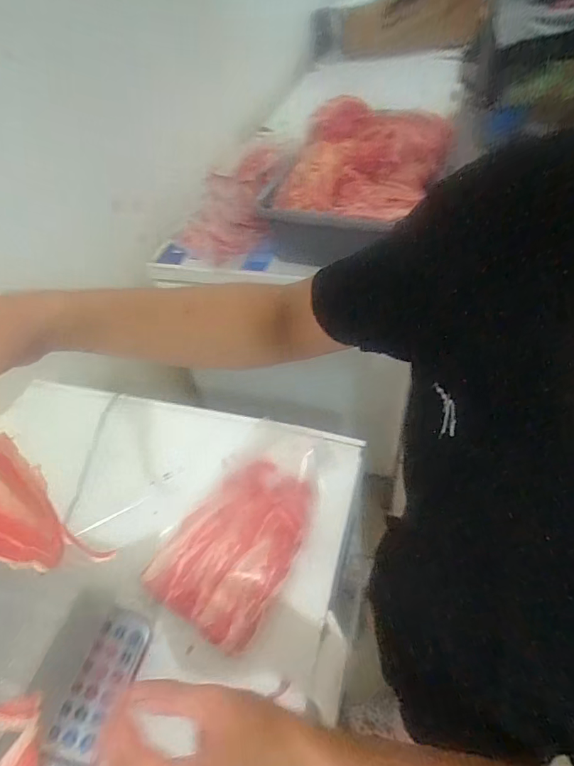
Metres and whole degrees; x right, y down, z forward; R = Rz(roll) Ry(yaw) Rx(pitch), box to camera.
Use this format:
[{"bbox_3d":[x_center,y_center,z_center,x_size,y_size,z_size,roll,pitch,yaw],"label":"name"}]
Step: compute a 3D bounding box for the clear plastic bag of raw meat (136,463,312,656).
[{"bbox_3d":[-0.067,0.203,0.598,0.163,0.025,0.228,25,55,22],"label":"clear plastic bag of raw meat"}]

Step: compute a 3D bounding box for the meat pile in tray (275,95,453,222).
[{"bbox_3d":[0.168,-0.481,0.953,0.306,0.126,0.328,14,52,22],"label":"meat pile in tray"}]

